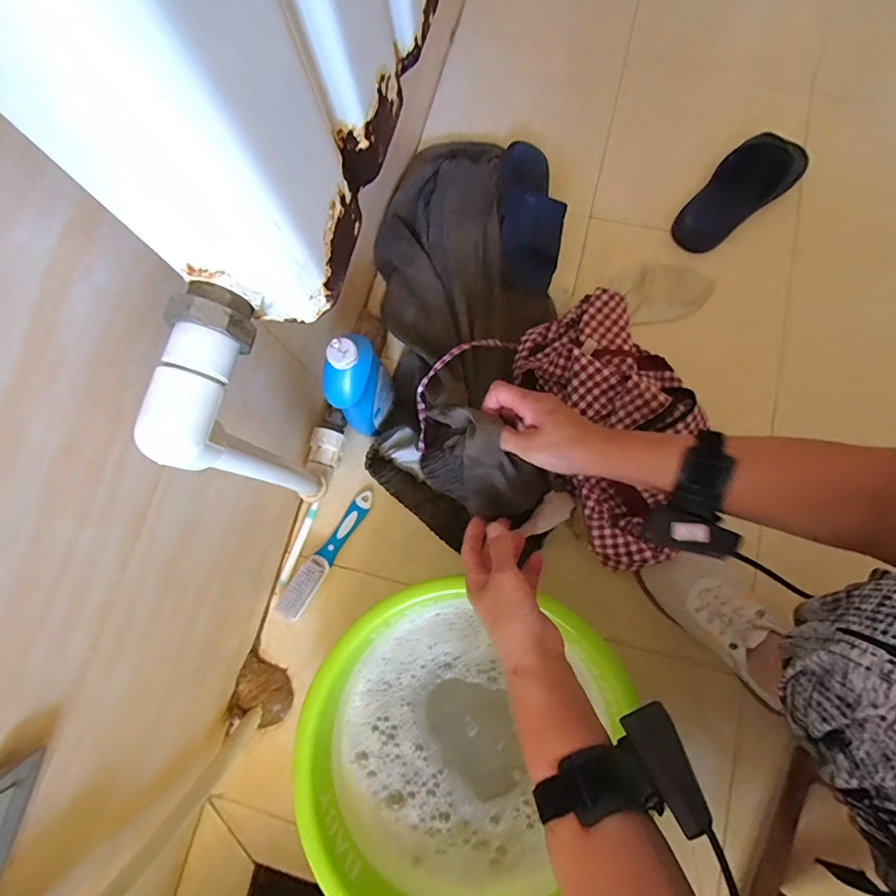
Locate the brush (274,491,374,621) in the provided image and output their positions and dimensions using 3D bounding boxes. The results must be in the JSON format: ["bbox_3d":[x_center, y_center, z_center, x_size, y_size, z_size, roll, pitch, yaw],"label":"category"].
[{"bbox_3d":[-0.159,0.139,0.613,0.036,0.024,0.188,34,81,8],"label":"brush"}]

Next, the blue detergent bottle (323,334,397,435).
[{"bbox_3d":[-0.106,-0.067,0.568,0.056,0.177,0.079,19,80,6],"label":"blue detergent bottle"}]

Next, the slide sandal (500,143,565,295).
[{"bbox_3d":[0.117,-0.338,0.671,0.093,0.071,0.253,2,78,3],"label":"slide sandal"}]

